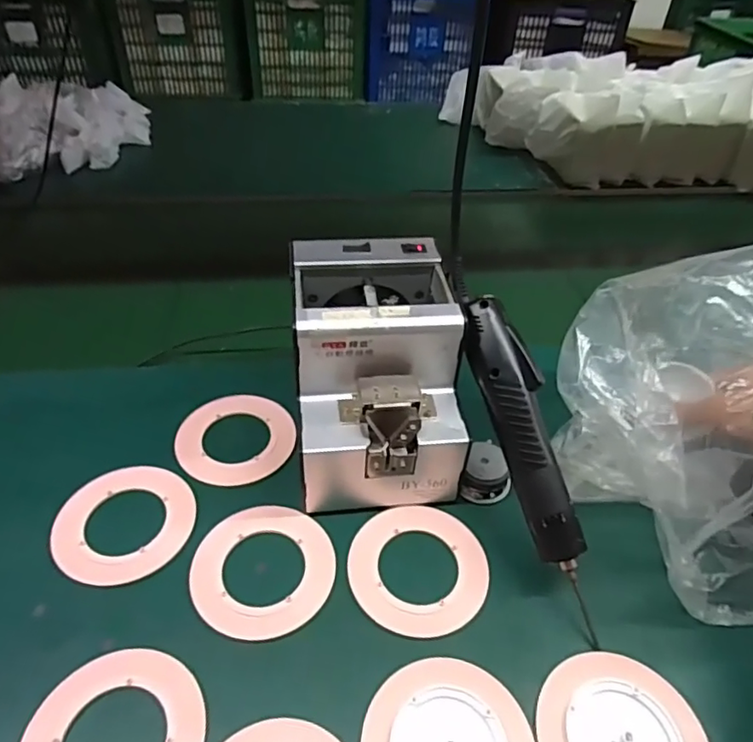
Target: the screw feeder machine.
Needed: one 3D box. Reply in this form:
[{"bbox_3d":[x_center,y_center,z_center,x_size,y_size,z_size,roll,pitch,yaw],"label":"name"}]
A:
[{"bbox_3d":[0.000,0.004,0.470,0.122,0.155,0.172,-1,42,-5],"label":"screw feeder machine"}]

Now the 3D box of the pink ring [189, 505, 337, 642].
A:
[{"bbox_3d":[-0.083,0.143,0.421,0.101,0.007,0.102,2,42,-2],"label":"pink ring"}]

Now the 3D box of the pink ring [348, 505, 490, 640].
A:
[{"bbox_3d":[0.031,0.146,0.428,0.102,0.004,0.101,2,42,-2],"label":"pink ring"}]

